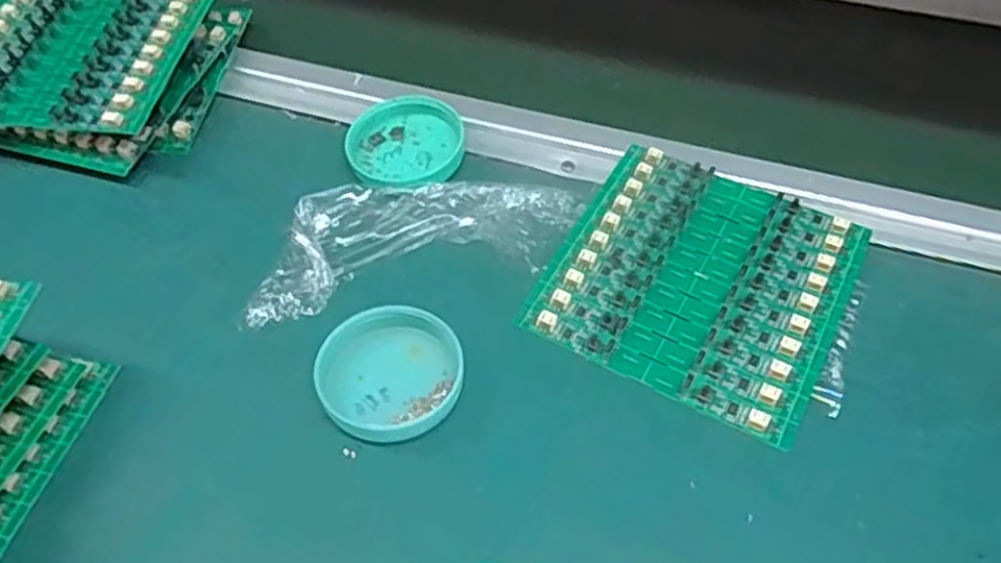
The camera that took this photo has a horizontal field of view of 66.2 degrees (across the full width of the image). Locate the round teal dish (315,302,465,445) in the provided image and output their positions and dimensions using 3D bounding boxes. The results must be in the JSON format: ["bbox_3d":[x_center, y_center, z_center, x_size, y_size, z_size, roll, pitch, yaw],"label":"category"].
[{"bbox_3d":[-0.049,0.040,0.347,0.062,0.014,0.062,0,51,1],"label":"round teal dish"}]

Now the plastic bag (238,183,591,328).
[{"bbox_3d":[-0.040,-0.023,0.395,0.168,0.011,0.075,-7,51,-5],"label":"plastic bag"}]

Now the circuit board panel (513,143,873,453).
[{"bbox_3d":[0.099,-0.003,0.381,0.134,0.012,0.135,24,55,19],"label":"circuit board panel"}]

